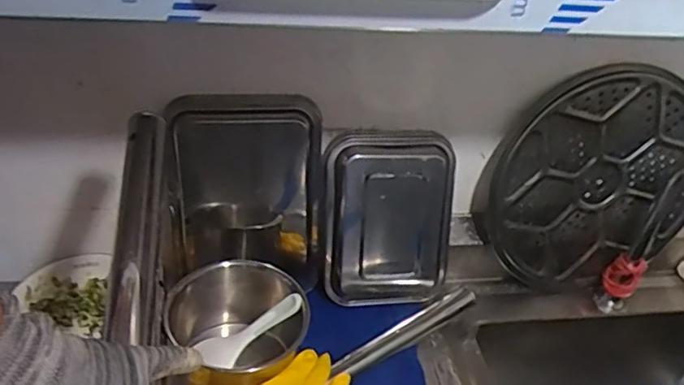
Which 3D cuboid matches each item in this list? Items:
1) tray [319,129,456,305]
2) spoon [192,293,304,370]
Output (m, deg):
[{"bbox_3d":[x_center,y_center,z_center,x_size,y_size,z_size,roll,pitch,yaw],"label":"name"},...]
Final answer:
[{"bbox_3d":[0.068,0.045,0.902,0.200,0.274,0.048,0,23,-4],"label":"tray"},{"bbox_3d":[-0.119,0.184,0.783,0.156,0.018,0.065,-32,40,4],"label":"spoon"}]

